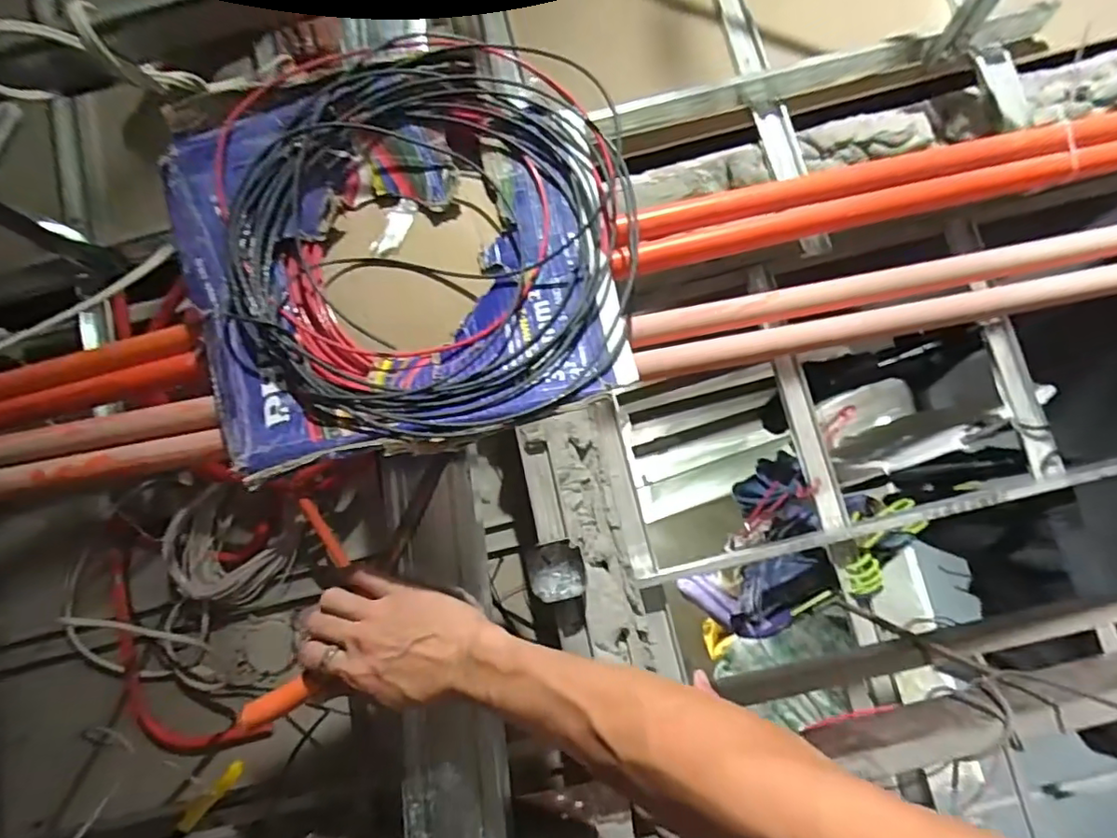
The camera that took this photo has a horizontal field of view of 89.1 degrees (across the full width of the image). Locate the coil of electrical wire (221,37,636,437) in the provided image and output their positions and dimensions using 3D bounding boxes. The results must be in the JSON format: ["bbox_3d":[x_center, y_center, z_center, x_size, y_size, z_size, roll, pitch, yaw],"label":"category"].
[{"bbox_3d":[-0.100,-0.155,0.444,0.311,0.069,0.334,0,83,3],"label":"coil of electrical wire"}]

